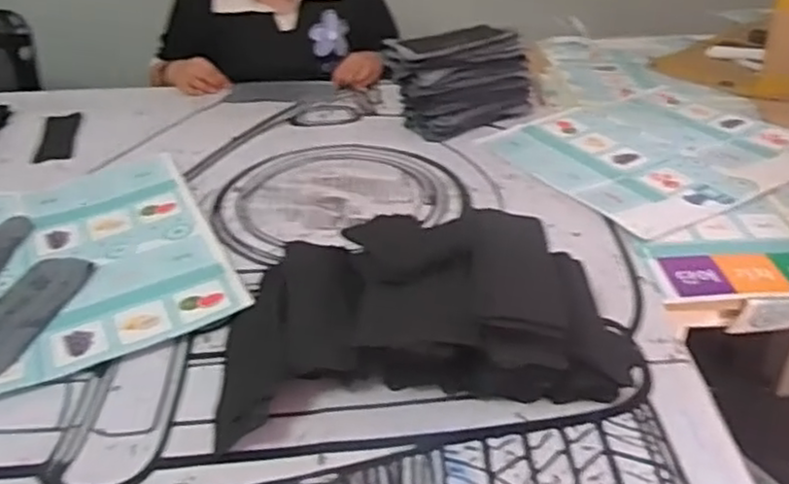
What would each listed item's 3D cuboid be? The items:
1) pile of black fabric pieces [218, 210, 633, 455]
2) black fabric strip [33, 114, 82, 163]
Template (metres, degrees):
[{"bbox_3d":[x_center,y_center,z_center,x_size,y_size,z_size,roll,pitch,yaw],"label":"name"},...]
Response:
[{"bbox_3d":[0.030,0.070,0.769,0.425,0.114,0.211,-5,32,-4],"label":"pile of black fabric pieces"},{"bbox_3d":[-0.605,-0.189,1.308,0.064,0.008,0.193,-10,33,-12],"label":"black fabric strip"}]

